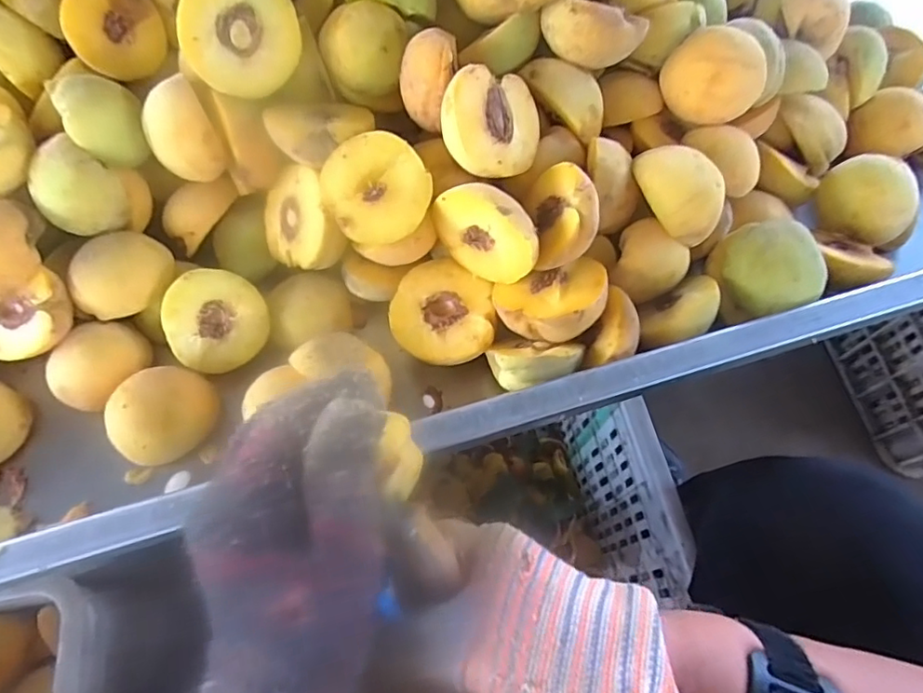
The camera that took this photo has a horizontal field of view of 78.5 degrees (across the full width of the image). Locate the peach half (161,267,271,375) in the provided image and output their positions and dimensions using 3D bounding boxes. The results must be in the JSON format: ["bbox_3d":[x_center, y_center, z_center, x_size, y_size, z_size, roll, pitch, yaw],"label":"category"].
[{"bbox_3d":[-0.172,-0.020,0.398,0.067,0.033,0.067,-3,100,-19],"label":"peach half"}]

